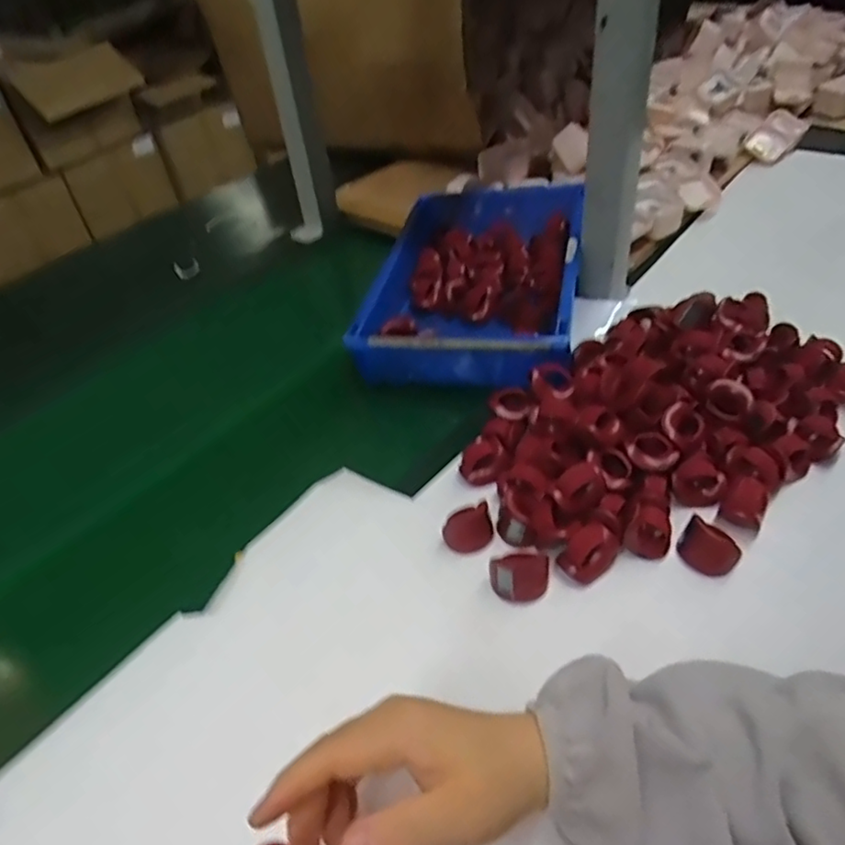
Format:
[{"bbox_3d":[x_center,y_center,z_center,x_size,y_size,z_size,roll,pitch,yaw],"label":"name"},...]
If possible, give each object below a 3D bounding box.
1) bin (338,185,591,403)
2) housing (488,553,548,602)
[{"bbox_3d":[0.064,-0.169,0.688,0.212,0.076,0.339,6,43,15],"label":"bin"},{"bbox_3d":[0.067,0.104,0.425,0.039,0.017,0.027,-9,41,-1],"label":"housing"}]

